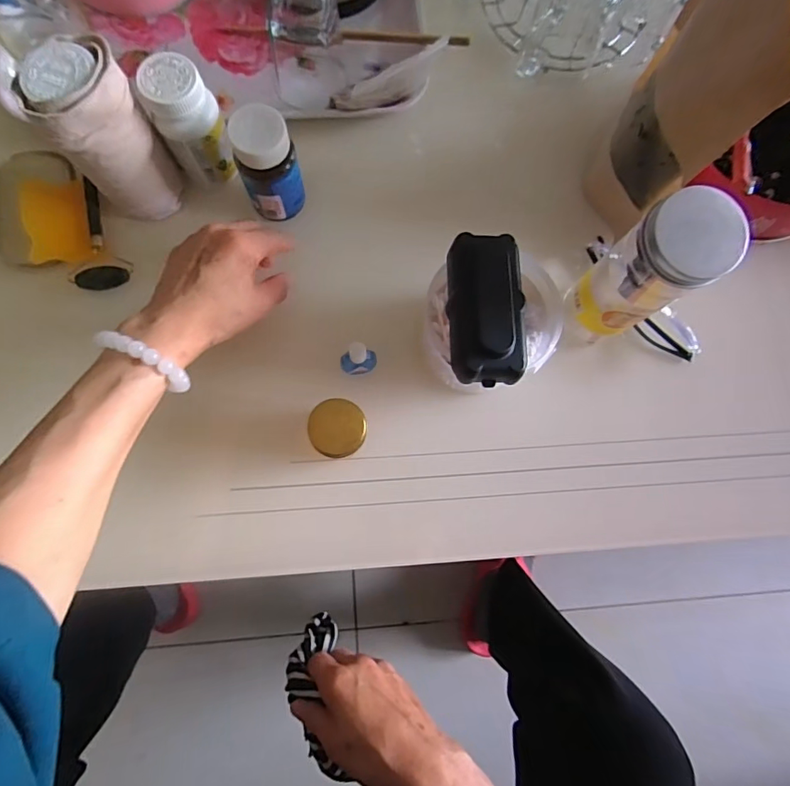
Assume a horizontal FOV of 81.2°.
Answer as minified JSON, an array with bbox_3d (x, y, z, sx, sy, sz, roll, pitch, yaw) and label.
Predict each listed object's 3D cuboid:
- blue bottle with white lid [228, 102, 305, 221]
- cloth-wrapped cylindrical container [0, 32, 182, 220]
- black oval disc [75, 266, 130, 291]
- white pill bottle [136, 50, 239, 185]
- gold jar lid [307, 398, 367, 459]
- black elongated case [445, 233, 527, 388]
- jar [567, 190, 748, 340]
[{"bbox_3d":[-0.103,-0.187,0.376,0.045,0.089,0.044,-16,82,-5],"label":"blue bottle with white lid"},{"bbox_3d":[-0.223,-0.198,0.359,0.072,0.118,0.066,-31,83,-7],"label":"cloth-wrapped cylindrical container"},{"bbox_3d":[-0.248,-0.098,0.391,0.039,0.009,0.020,-15,82,-5],"label":"black oval disc"},{"bbox_3d":[-0.164,-0.216,0.372,0.047,0.089,0.045,0,81,-2],"label":"white pill bottle"},{"bbox_3d":[-0.041,0.025,0.331,0.039,0.010,0.041,0,81,-2],"label":"gold jar lid"},{"bbox_3d":[0.064,-0.060,0.319,0.050,0.025,0.104,2,80,-2],"label":"black elongated case"},{"bbox_3d":[0.174,-0.083,0.328,0.060,0.123,0.055,0,81,-2],"label":"jar"}]

